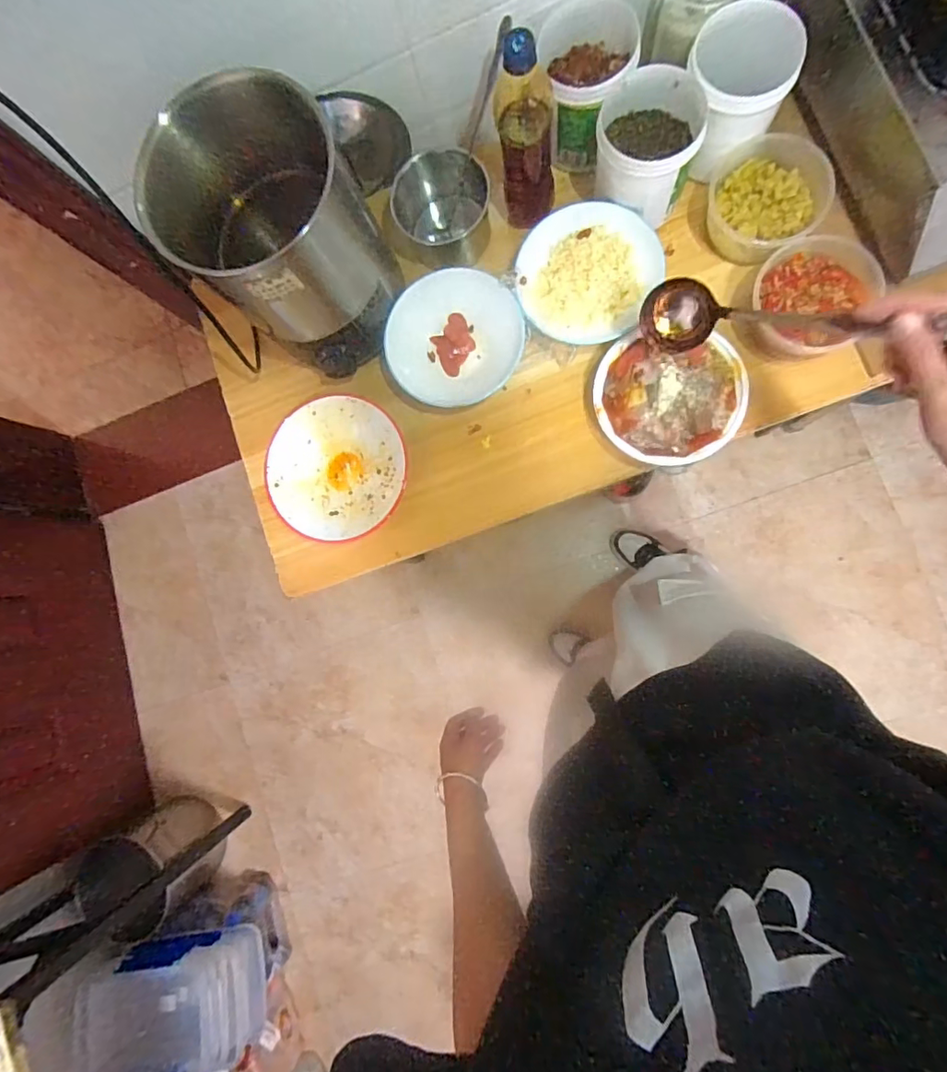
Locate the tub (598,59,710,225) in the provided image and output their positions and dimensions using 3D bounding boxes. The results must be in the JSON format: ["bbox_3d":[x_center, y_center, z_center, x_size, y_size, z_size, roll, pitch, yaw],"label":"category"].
[{"bbox_3d":[0.198,-0.444,0.617,0.110,0.106,0.109,-1,86,9],"label":"tub"}]

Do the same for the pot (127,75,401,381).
[{"bbox_3d":[-0.202,-0.318,0.570,0.181,0.232,0.185,-1,86,9],"label":"pot"}]

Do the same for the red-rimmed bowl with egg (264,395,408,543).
[{"bbox_3d":[-0.177,-0.087,0.698,0.183,0.044,0.182,-1,86,9],"label":"red-rimmed bowl with egg"}]

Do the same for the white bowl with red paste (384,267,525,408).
[{"bbox_3d":[-0.025,-0.246,0.677,0.162,0.045,0.162,-1,86,9],"label":"white bowl with red paste"}]

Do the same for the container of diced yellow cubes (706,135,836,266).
[{"bbox_3d":[0.345,-0.400,0.626,0.140,0.055,0.128,-1,86,9],"label":"container of diced yellow cubes"}]

